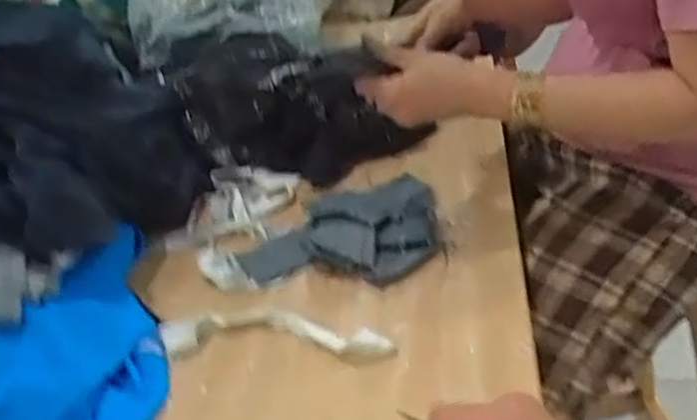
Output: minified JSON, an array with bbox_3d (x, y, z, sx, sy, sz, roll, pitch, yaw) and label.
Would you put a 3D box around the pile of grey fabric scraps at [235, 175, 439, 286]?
[{"bbox_3d":[-0.008,0.018,0.817,0.192,0.026,0.161,-8,32,7],"label":"pile of grey fabric scraps"}]

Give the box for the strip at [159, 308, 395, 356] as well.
[{"bbox_3d":[-0.065,0.104,0.699,0.212,0.018,0.056,-2,33,15],"label":"strip"}]

